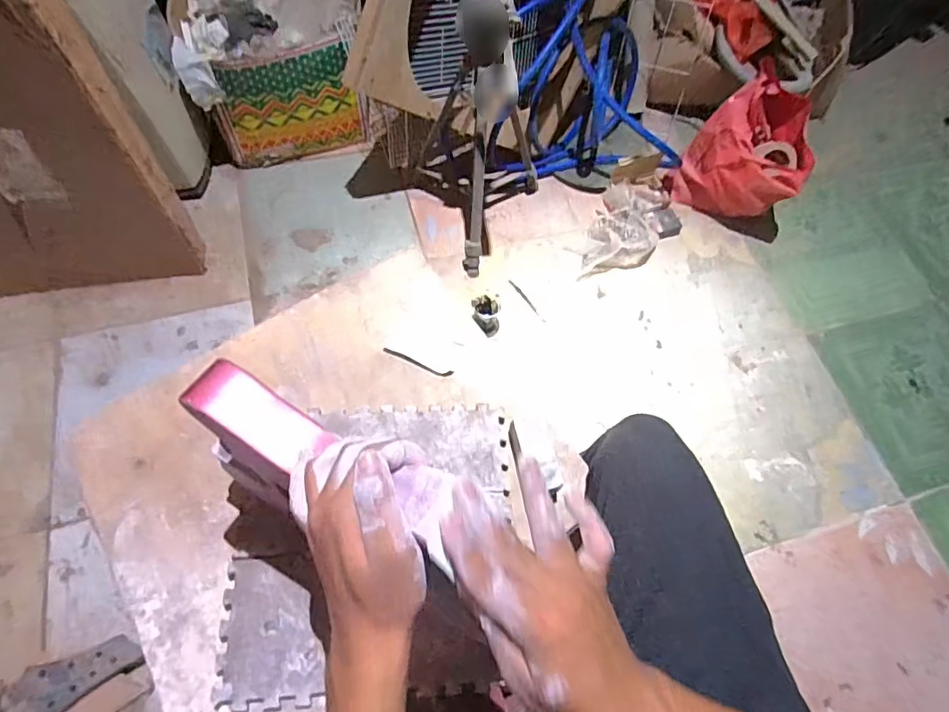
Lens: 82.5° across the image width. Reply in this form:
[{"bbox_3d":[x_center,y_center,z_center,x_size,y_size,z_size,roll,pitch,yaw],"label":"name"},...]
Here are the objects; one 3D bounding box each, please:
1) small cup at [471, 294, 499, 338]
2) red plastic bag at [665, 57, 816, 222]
[{"bbox_3d":[0.023,-0.085,1.178,0.066,0.069,0.071,1,64,-3],"label":"small cup"},{"bbox_3d":[0.666,-0.476,1.300,0.195,0.293,0.273,-39,72,-20],"label":"red plastic bag"}]

